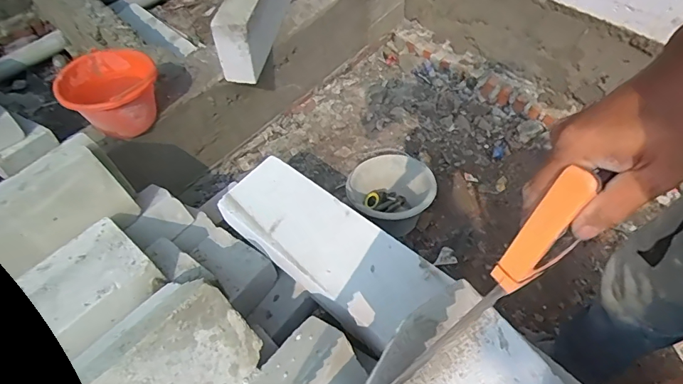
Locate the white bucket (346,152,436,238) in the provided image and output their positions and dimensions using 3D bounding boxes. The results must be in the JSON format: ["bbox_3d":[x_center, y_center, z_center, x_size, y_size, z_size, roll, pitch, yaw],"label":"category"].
[{"bbox_3d":[0.154,0.016,1.367,0.258,0.164,0.241,-1,55,1],"label":"white bucket"}]

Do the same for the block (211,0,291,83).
[{"bbox_3d":[-0.255,-0.632,1.437,0.097,0.212,0.623,8,56,7],"label":"block"}]

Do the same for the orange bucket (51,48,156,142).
[{"bbox_3d":[-0.613,-0.251,1.198,0.234,0.192,0.234,-1,55,1],"label":"orange bucket"}]

